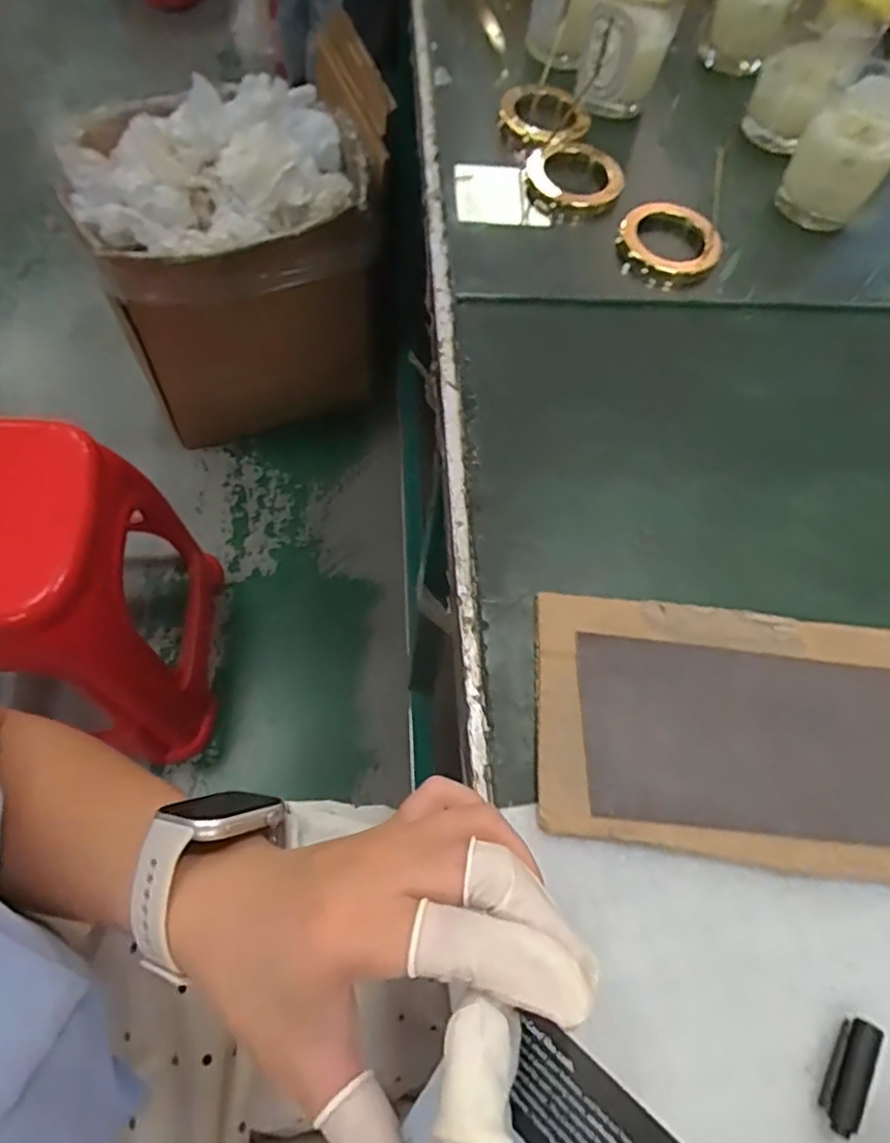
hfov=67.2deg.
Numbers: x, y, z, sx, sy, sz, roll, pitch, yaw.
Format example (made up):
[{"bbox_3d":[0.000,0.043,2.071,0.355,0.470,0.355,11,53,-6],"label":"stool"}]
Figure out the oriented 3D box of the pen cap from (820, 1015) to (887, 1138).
[{"bbox_3d":[0.176,0.219,0.292,0.013,0.012,0.045,32,65,11],"label":"pen cap"}]

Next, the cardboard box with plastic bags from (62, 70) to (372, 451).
[{"bbox_3d":[-0.365,-0.527,1.174,0.429,0.428,0.361,-9,65,-10],"label":"cardboard box with plastic bags"}]

